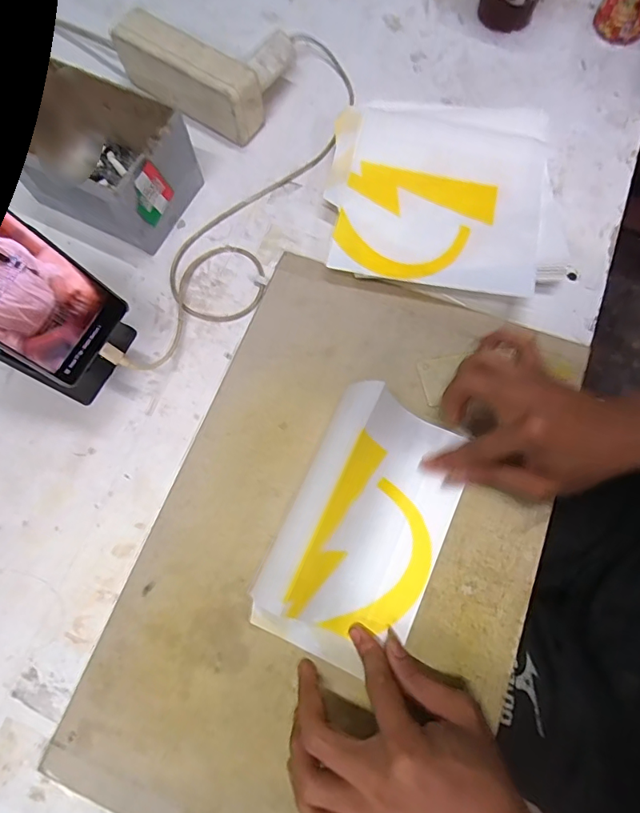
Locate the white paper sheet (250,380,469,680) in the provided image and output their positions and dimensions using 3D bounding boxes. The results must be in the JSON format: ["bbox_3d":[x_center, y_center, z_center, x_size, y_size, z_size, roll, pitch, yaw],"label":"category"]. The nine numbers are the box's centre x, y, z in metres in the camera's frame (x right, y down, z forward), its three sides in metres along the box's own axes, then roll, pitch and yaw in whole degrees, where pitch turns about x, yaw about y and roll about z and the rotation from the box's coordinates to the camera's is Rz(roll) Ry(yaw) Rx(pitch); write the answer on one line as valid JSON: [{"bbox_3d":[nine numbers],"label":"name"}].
[{"bbox_3d":[0.035,0.089,0.342,0.111,0.052,0.194,23,74,9],"label":"white paper sheet"}]

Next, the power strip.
[{"bbox_3d":[-0.130,-0.331,0.481,0.159,0.063,0.044,35,76,12],"label":"power strip"}]

